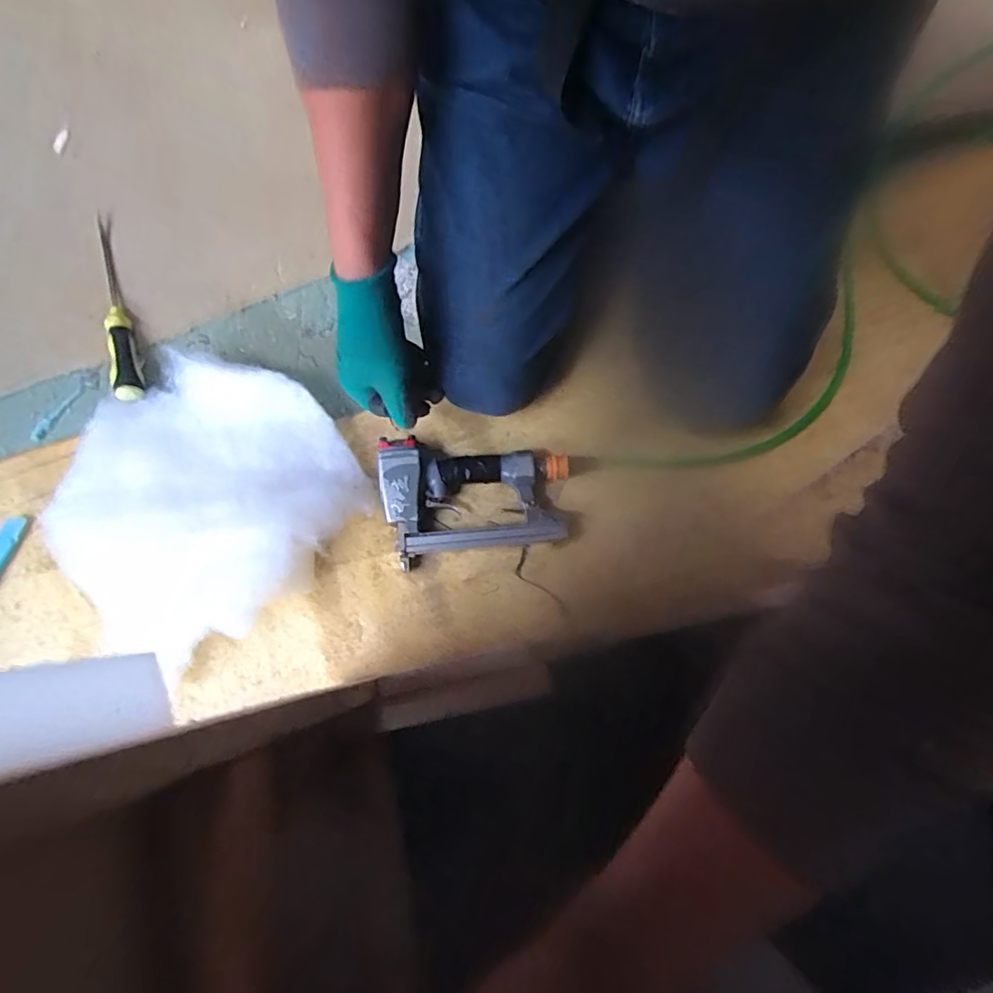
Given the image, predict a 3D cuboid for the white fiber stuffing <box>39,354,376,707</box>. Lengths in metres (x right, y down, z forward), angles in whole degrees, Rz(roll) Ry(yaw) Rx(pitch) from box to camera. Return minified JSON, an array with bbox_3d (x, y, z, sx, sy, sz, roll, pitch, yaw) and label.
[{"bbox_3d":[-0.324,0.000,0.585,0.311,0.053,0.301,-41,79,-9],"label":"white fiber stuffing"}]

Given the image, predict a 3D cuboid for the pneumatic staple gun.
[{"bbox_3d":[-0.023,0.007,0.584,0.201,0.043,0.124,1,77,1],"label":"pneumatic staple gun"}]

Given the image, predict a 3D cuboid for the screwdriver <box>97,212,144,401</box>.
[{"bbox_3d":[-0.451,-0.228,0.641,0.028,0.024,0.249,-15,77,-3],"label":"screwdriver"}]

